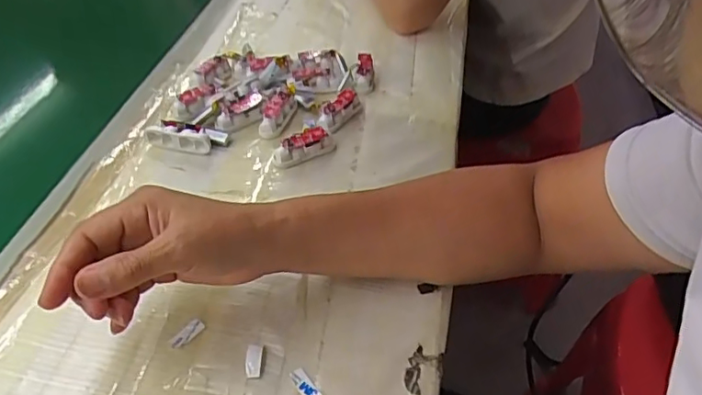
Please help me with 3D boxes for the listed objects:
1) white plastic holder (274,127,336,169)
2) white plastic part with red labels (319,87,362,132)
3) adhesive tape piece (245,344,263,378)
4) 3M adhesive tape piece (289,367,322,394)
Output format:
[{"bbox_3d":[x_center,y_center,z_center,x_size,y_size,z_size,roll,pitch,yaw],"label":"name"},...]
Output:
[{"bbox_3d":[-0.044,-0.048,0.528,0.059,0.023,0.020,-24,49,-26],"label":"white plastic holder"},{"bbox_3d":[-0.011,-0.088,0.569,0.023,0.021,0.053,26,48,23],"label":"white plastic part with red labels"},{"bbox_3d":[-0.064,0.107,0.376,0.010,0.008,0.024,2,43,-1],"label":"adhesive tape piece"},{"bbox_3d":[-0.029,0.121,0.365,0.011,0.004,0.026,-24,49,-26],"label":"3M adhesive tape piece"}]

